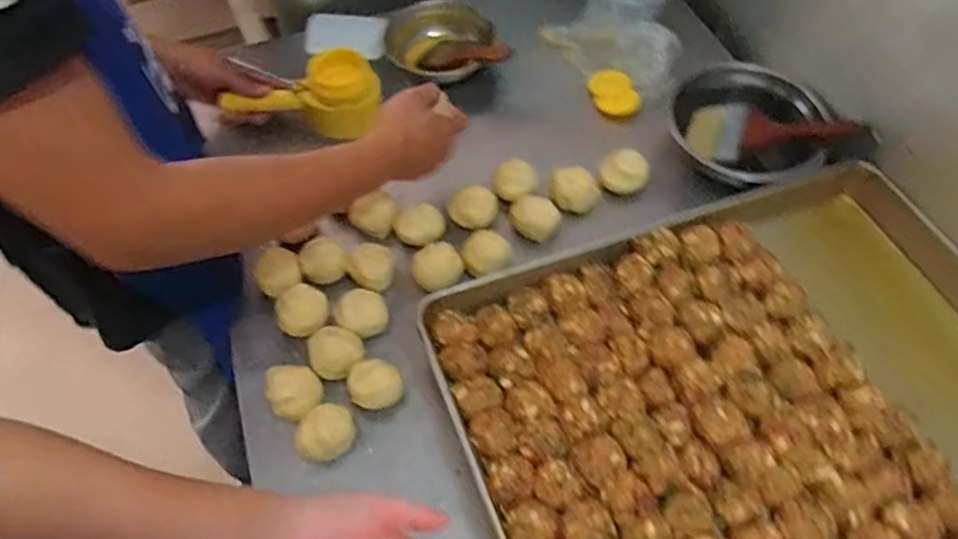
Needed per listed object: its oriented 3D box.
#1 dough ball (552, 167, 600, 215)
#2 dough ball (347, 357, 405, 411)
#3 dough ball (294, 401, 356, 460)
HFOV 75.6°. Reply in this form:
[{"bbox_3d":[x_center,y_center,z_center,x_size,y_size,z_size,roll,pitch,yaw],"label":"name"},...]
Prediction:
[{"bbox_3d":[0.121,-0.099,0.773,0.063,0.043,0.046,6,58,4],"label":"dough ball"},{"bbox_3d":[-0.108,0.122,0.647,0.056,0.047,0.053,-20,60,-11],"label":"dough ball"},{"bbox_3d":[-0.153,0.166,0.619,0.059,0.041,0.052,-23,61,-13],"label":"dough ball"}]

